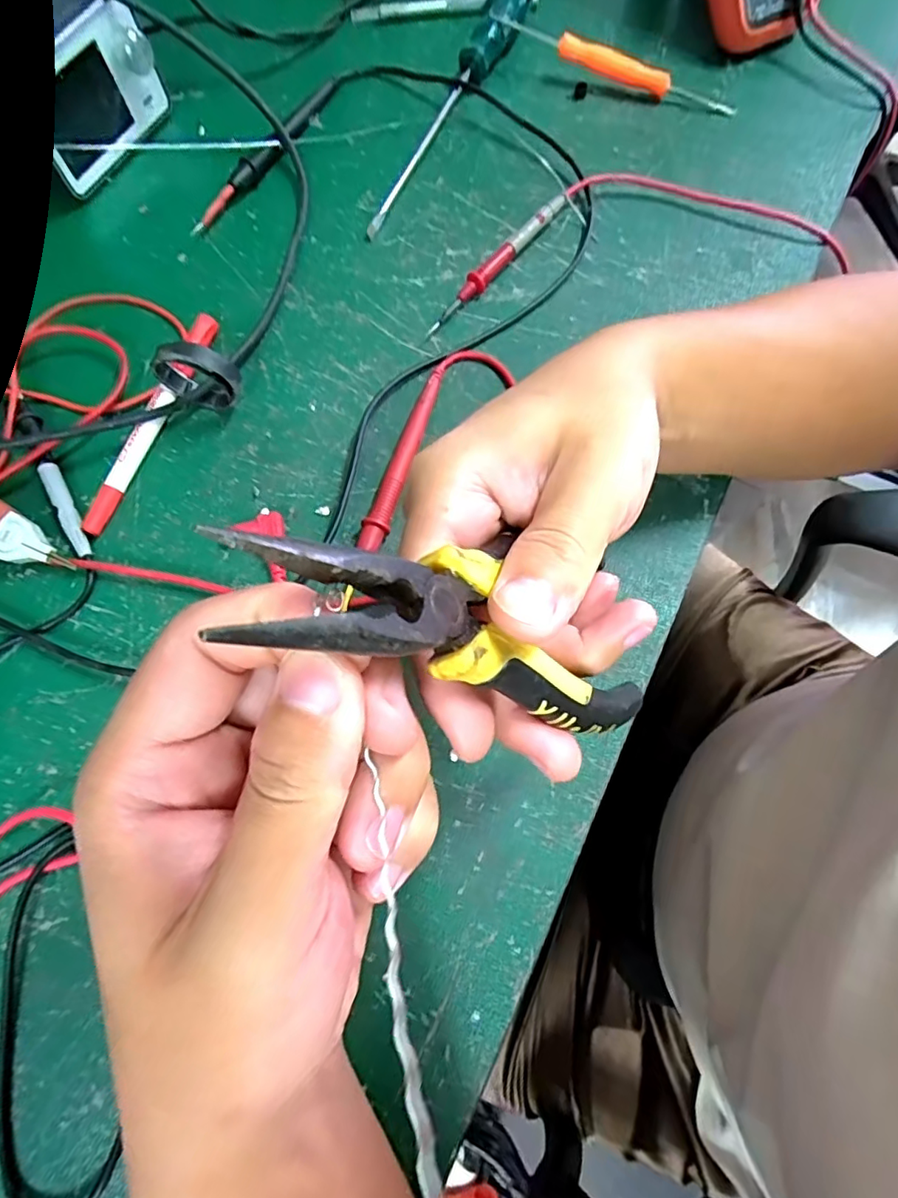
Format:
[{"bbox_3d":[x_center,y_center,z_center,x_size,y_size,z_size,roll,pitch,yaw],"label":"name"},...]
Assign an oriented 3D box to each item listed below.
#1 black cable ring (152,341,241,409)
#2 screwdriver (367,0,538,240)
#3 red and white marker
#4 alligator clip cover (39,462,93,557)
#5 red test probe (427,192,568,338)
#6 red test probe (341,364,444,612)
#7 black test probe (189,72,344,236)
[{"bbox_3d":[-0.132,-0.116,0.296,0.045,0.045,0.010,12,73,3],"label":"black cable ring"},{"bbox_3d":[0.008,-0.330,0.368,0.025,0.025,0.235,23,74,6],"label":"screwdriver"},{"bbox_3d":[-0.162,-0.097,0.308,0.014,0.012,0.137,18,74,5],"label":"red and white marker"},{"bbox_3d":[-0.198,-0.046,0.292,0.010,0.008,0.056,-27,75,-9],"label":"alligator clip cover"},{"bbox_3d":[0.031,-0.204,0.339,0.013,0.015,0.126,36,76,9],"label":"red test probe"},{"bbox_3d":[-0.027,-0.064,0.294,0.014,0.011,0.148,17,70,4],"label":"red test probe"},{"bbox_3d":[-0.118,-0.292,0.365,0.019,0.012,0.153,28,75,7],"label":"black test probe"}]

